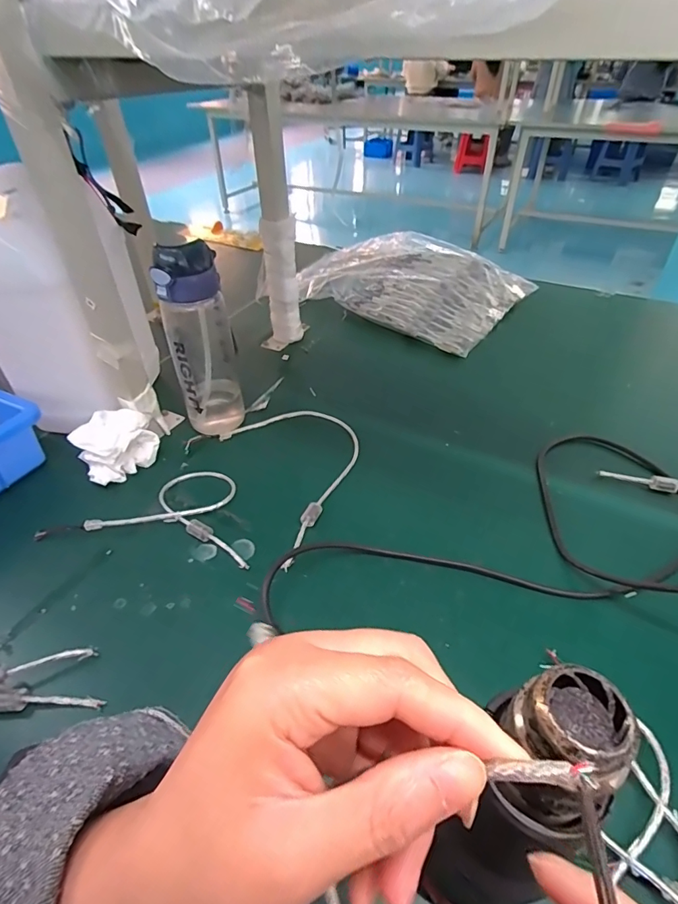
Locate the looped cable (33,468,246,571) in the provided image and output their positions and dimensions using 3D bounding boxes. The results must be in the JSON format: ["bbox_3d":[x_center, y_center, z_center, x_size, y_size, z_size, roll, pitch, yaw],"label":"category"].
[{"bbox_3d":[-0.196,0.056,0.507,0.219,0.014,0.125,5,43,7],"label":"looped cable"}]

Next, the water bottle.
[{"bbox_3d":[-0.167,-0.125,0.557,0.082,0.233,0.071,-12,44,-11],"label":"water bottle"}]

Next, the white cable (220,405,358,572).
[{"bbox_3d":[-0.036,0.019,0.560,0.161,0.016,0.238,-20,46,-19],"label":"white cable"}]

